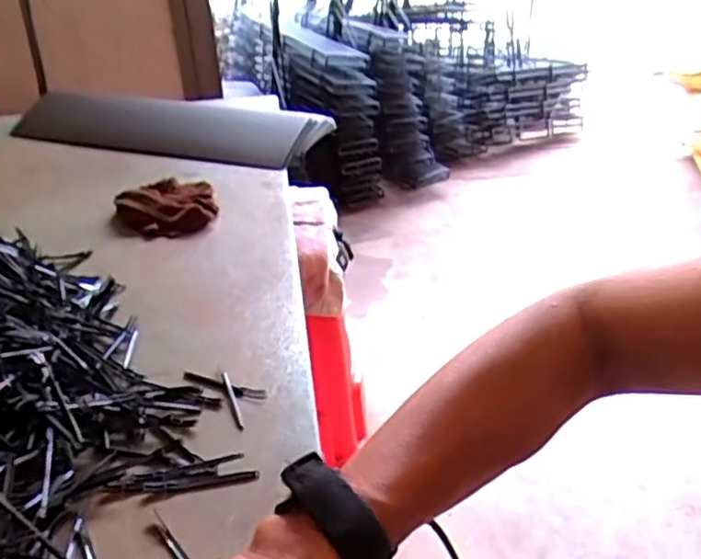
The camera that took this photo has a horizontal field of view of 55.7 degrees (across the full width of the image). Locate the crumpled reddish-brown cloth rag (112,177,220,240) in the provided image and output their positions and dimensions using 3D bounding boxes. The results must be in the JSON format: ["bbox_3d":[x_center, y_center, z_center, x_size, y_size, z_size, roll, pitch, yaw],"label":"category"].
[{"bbox_3d":[-0.268,-0.103,0.962,0.143,0.041,0.116,-15,35,-17],"label":"crumpled reddish-brown cloth rag"}]

